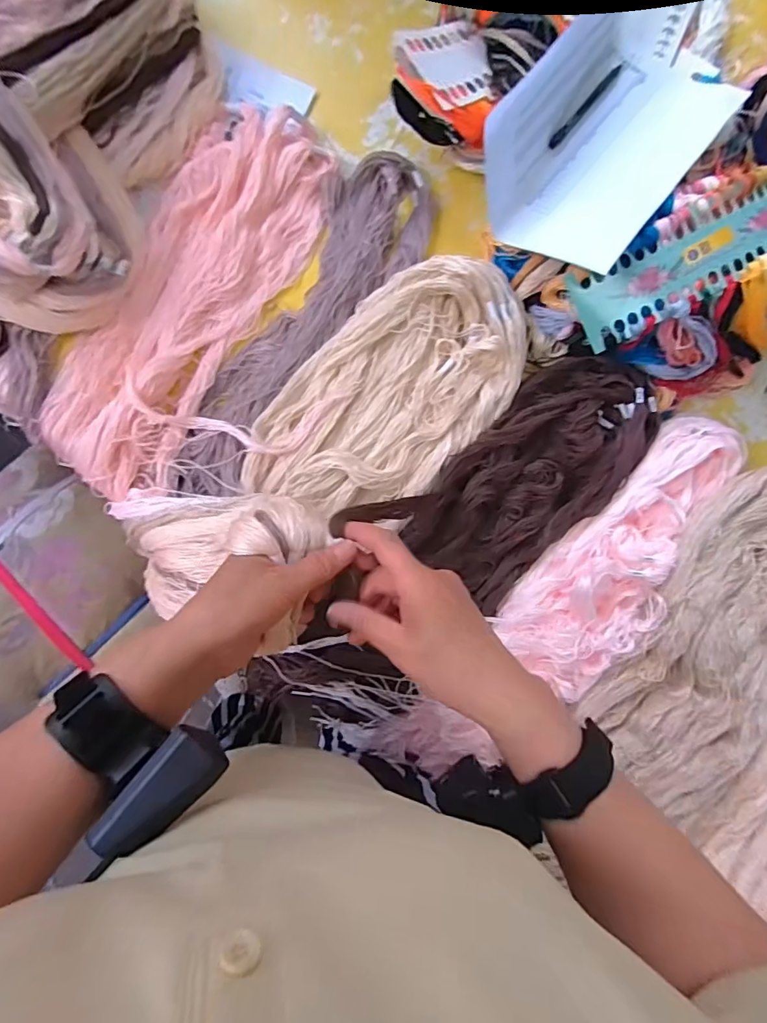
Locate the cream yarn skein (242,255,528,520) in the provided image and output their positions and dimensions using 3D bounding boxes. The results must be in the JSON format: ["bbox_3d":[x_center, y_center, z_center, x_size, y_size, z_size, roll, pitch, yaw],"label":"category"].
[{"bbox_3d":[0.011,-0.110,0.497,0.178,0.037,0.321,45,82,-3],"label":"cream yarn skein"}]

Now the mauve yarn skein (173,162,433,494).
[{"bbox_3d":[-0.076,-0.187,0.500,0.097,0.029,0.393,32,83,-5],"label":"mauve yarn skein"}]

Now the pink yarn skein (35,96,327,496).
[{"bbox_3d":[-0.185,-0.209,0.489,0.138,0.042,0.397,29,83,-5],"label":"pink yarn skein"}]

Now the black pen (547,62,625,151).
[{"bbox_3d":[0.209,-0.419,0.520,0.011,0.013,0.138,39,74,-4],"label":"black pen"}]

